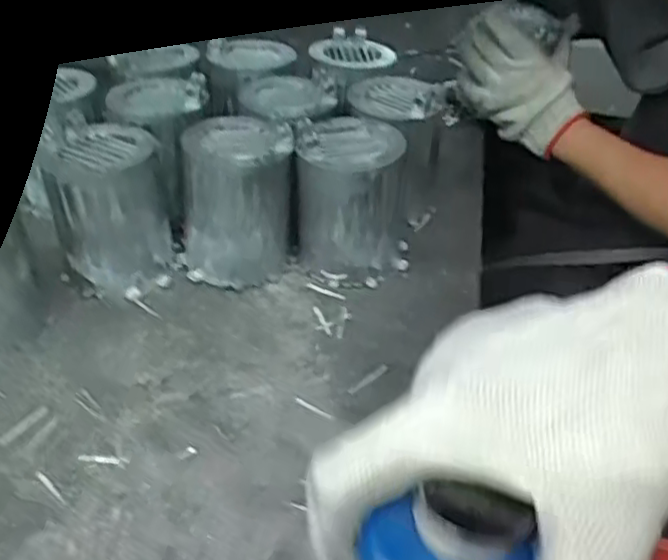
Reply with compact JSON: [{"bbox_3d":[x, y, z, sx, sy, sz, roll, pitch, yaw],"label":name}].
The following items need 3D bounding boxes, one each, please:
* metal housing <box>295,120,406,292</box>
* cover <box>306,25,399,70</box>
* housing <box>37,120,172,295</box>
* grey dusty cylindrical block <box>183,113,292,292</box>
[{"bbox_3d":[0.017,-0.067,0.590,0.092,0.121,0.087,2,38,1],"label":"metal housing"},{"bbox_3d":[0.016,-0.234,0.716,0.080,0.028,0.053,-5,38,-7],"label":"cover"},{"bbox_3d":[-0.179,-0.053,0.571,0.084,0.114,0.076,-11,39,-15],"label":"housing"},{"bbox_3d":[-0.080,-0.065,0.588,0.089,0.118,0.088,1,38,-1],"label":"grey dusty cylindrical block"}]

